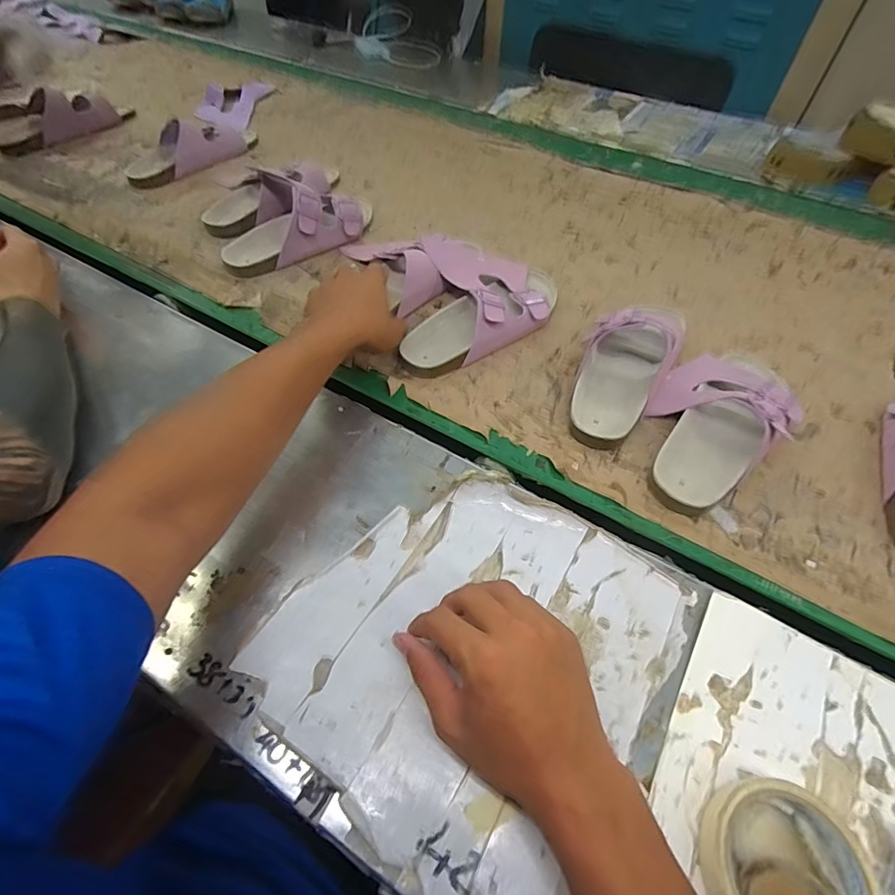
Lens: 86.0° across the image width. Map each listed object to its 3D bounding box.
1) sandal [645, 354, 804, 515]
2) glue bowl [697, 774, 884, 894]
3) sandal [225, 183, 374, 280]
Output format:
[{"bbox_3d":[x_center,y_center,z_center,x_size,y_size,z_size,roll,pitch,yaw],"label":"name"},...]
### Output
[{"bbox_3d":[0.286,-0.044,0.499,0.136,0.057,0.252,34,58,26],"label":"sandal"},{"bbox_3d":[0.204,0.255,0.283,0.092,0.037,0.091,33,58,25],"label":"glue bowl"},{"bbox_3d":[-0.206,-0.317,0.673,0.220,0.073,0.078,-22,53,-17],"label":"sandal"}]

